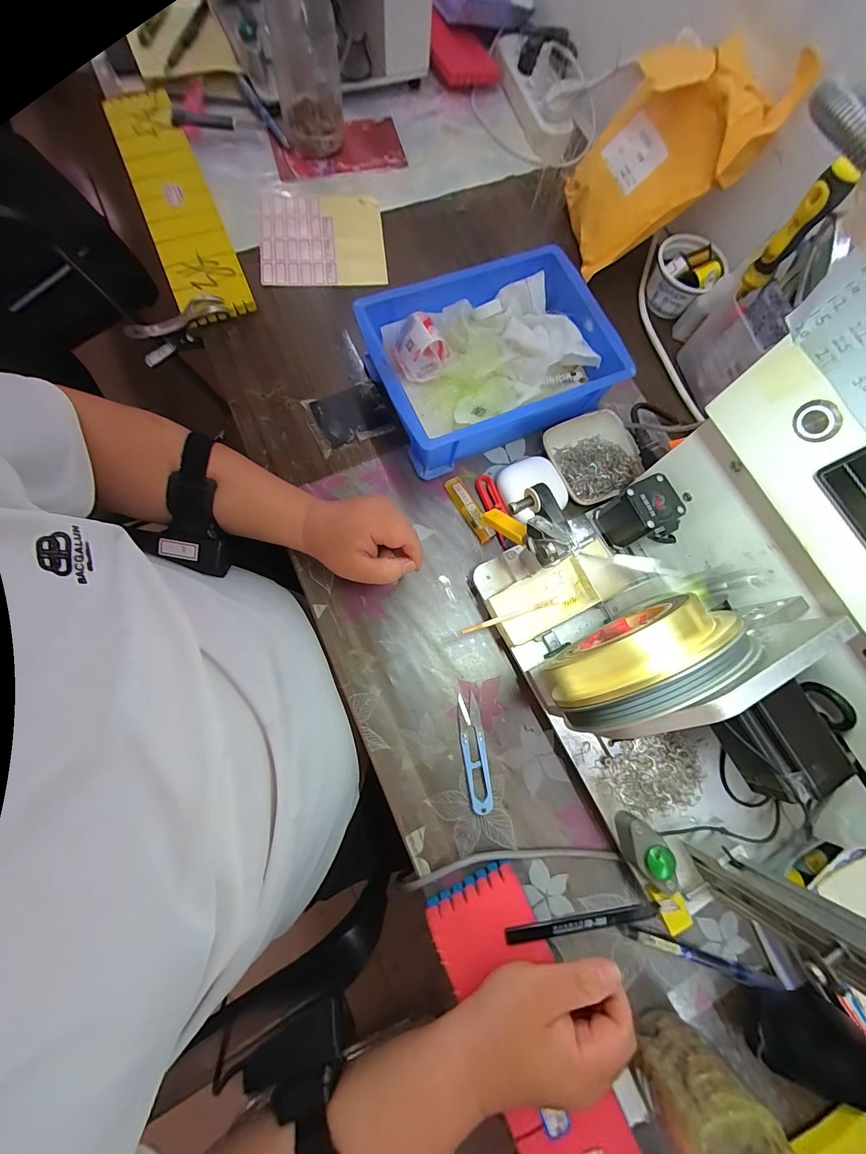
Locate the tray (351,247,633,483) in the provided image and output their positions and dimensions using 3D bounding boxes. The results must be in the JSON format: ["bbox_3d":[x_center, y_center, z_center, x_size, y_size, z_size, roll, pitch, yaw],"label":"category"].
[{"bbox_3d":[0.059,-0.231,0.443,0.241,0.077,0.179,-23,78,-10],"label":"tray"}]

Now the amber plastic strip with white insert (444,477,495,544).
[{"bbox_3d":[0.040,-0.072,0.433,0.018,0.012,0.076,-30,79,-7],"label":"amber plastic strip with white insert"}]

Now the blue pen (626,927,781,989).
[{"bbox_3d":[0.230,0.325,0.347,0.139,0.011,0.010,20,76,0],"label":"blue pen"}]

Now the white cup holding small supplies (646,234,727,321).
[{"bbox_3d":[0.302,-0.365,0.494,0.068,0.056,0.079,10,75,-2],"label":"white cup holding small supplies"}]

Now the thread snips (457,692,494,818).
[{"bbox_3d":[0.038,0.162,0.376,0.022,0.011,0.101,-7,77,-6],"label":"thread snips"}]

